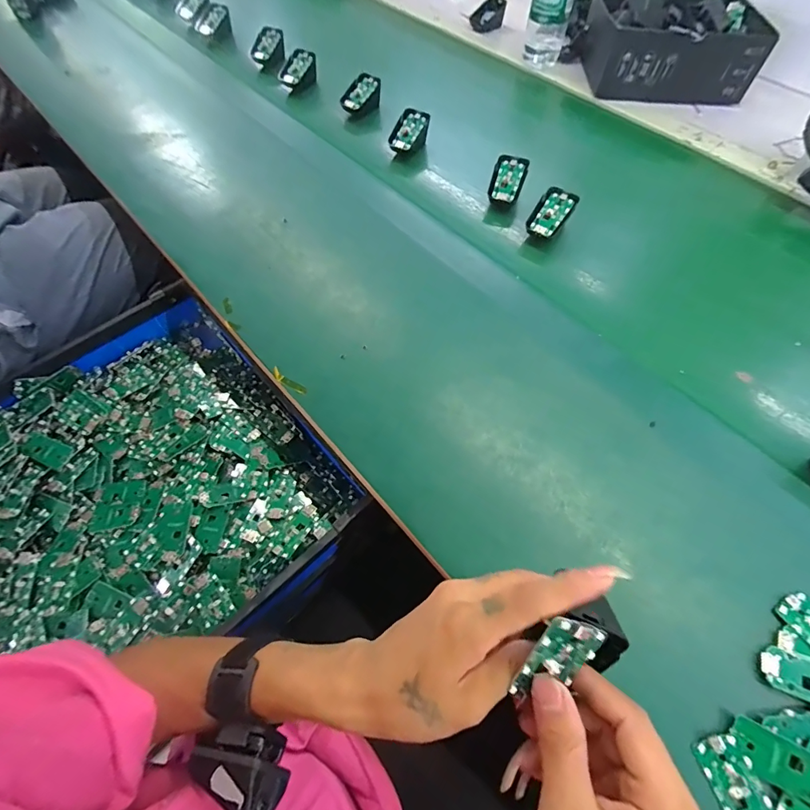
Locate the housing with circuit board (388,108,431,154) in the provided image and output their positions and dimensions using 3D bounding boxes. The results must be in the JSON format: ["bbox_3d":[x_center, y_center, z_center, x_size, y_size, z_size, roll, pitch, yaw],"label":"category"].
[{"bbox_3d":[0.004,-0.404,0.619,0.034,0.043,0.072,37,70,18],"label":"housing with circuit board"}]

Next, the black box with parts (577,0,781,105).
[{"bbox_3d":[0.435,-0.588,0.672,0.261,0.087,0.180,9,64,6],"label":"black box with parts"}]

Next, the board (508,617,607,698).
[{"bbox_3d":[0.082,0.137,0.218,0.032,0.054,0.006,18,19,-8],"label":"board"}]

